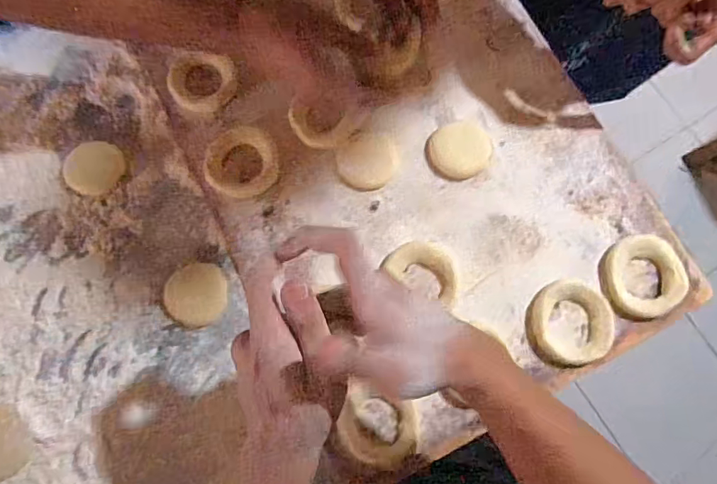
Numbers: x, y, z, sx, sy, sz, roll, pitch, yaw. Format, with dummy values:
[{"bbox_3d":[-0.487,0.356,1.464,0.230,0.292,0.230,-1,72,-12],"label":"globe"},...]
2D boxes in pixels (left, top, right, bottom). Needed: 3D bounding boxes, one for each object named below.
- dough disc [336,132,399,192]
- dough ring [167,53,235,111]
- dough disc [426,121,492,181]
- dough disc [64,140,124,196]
[{"bbox_3d":[0.010,-0.087,0.525,0.065,0.008,0.060,-7,78,-2],"label":"dough disc"},{"bbox_3d":[-0.173,-0.174,0.530,0.075,0.017,0.058,7,78,0],"label":"dough ring"},{"bbox_3d":[0.109,-0.100,0.523,0.067,0.005,0.061,0,78,-1],"label":"dough disc"},{"bbox_3d":[-0.285,-0.081,0.522,0.059,0.005,0.060,0,78,-1],"label":"dough disc"}]

